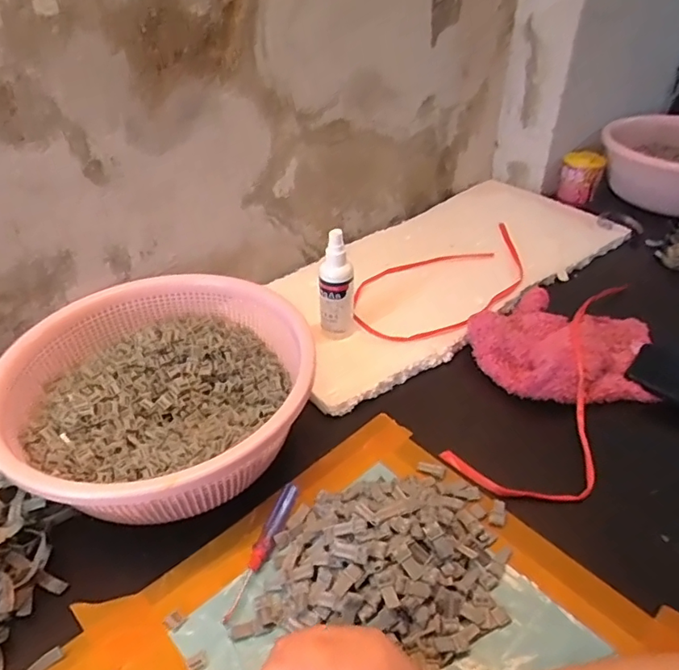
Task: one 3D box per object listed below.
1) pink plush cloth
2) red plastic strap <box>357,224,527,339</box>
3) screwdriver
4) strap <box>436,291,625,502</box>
[{"bbox_3d":[0.237,0.008,0.589,0.185,0.049,0.147,14,40,18],"label":"pink plush cloth"},{"bbox_3d":[0.142,-0.058,0.689,0.265,0.026,0.159,-20,39,-16],"label":"red plastic strap"},{"bbox_3d":[-0.061,0.168,0.436,0.014,0.011,0.115,12,40,15],"label":"screwdriver"},{"bbox_3d":[0.227,0.035,0.551,0.115,0.043,0.294,22,57,26],"label":"strap"}]

